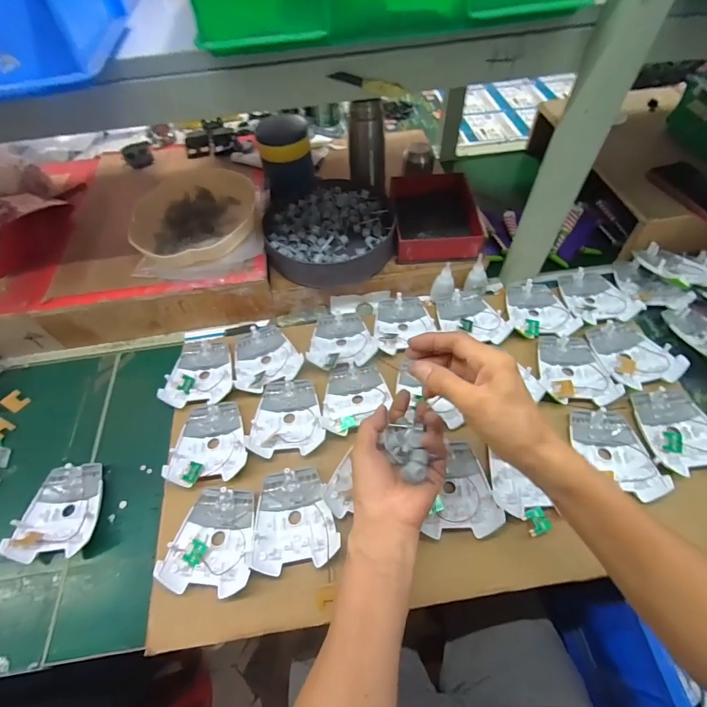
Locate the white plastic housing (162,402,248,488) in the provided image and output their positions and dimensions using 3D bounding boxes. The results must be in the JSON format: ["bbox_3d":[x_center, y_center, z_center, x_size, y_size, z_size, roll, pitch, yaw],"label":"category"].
[{"bbox_3d":[-0.189,0.114,0.499,0.095,0.018,0.111,-5,57,-1],"label":"white plastic housing"}]

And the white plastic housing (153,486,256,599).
[{"bbox_3d":[-0.162,0.213,0.436,0.097,0.017,0.107,3,58,4],"label":"white plastic housing"}]

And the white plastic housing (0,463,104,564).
[{"bbox_3d":[-0.365,0.195,0.471,0.091,0.026,0.108,-7,57,-2],"label":"white plastic housing"}]

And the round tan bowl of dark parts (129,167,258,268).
[{"bbox_3d":[-0.257,-0.231,0.624,0.189,0.049,0.230,-12,58,-6],"label":"round tan bowl of dark parts"}]

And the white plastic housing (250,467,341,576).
[{"bbox_3d":[-0.067,0.191,0.443,0.095,0.021,0.109,-3,57,0],"label":"white plastic housing"}]

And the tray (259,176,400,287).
[{"bbox_3d":[-0.040,-0.207,0.640,0.209,0.057,0.216,-1,57,2],"label":"tray"}]

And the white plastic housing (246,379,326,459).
[{"bbox_3d":[-0.090,0.084,0.515,0.094,0.014,0.107,-5,57,-1],"label":"white plastic housing"}]

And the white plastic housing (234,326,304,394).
[{"bbox_3d":[-0.129,0.002,0.569,0.097,0.016,0.106,-10,58,-5],"label":"white plastic housing"}]

